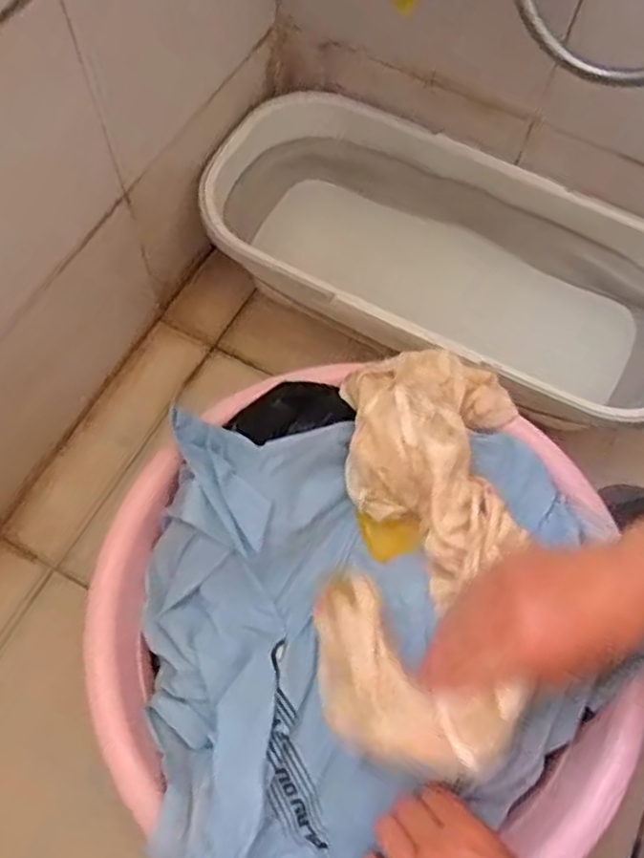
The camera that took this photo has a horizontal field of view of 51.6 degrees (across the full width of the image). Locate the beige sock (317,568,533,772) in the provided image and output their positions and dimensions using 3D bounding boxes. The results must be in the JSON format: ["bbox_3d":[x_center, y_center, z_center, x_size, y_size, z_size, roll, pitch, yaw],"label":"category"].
[{"bbox_3d":[0.041,0.160,0.432,0.083,0.029,0.156,-40,50,-17],"label":"beige sock"}]

